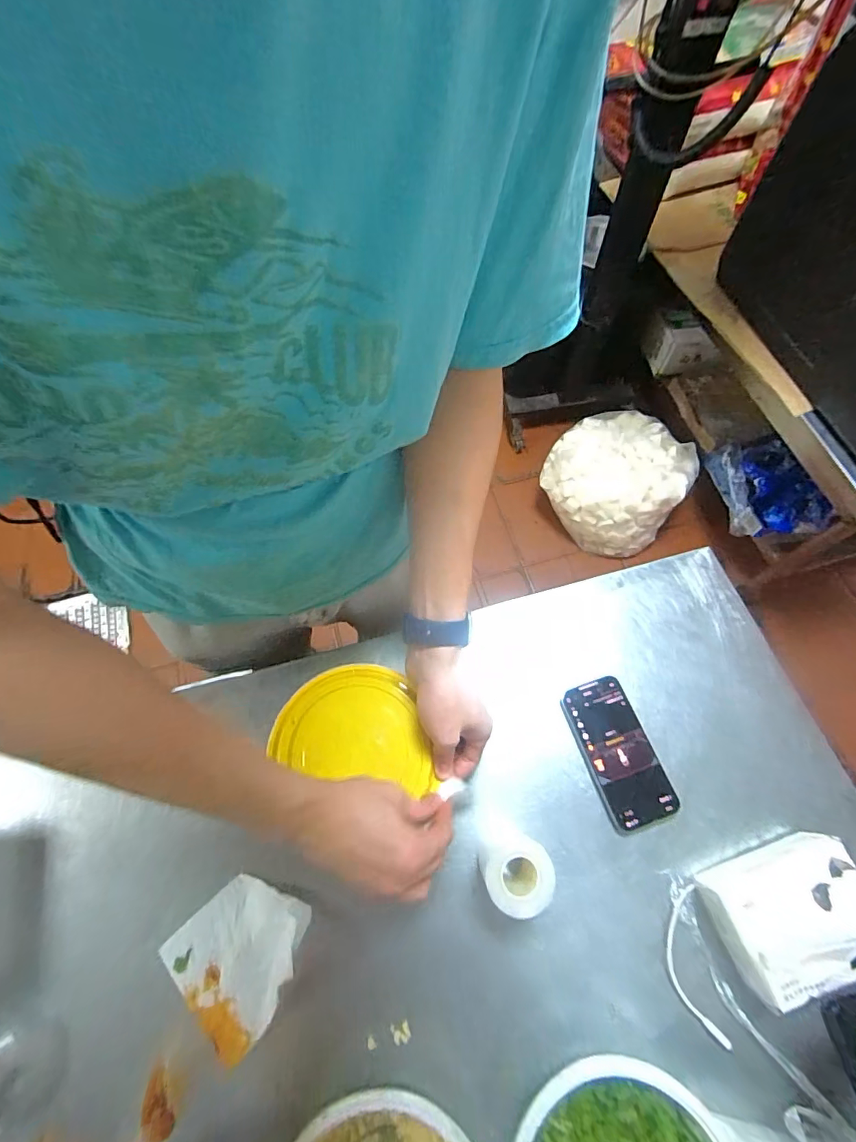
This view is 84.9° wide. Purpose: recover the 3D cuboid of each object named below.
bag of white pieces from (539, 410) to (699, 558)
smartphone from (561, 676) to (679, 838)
[{"bbox_3d":[0.556,-0.269,1.429,0.385,0.242,0.353,33,70,15],"label":"bag of white pieces"},{"bbox_3d":[0.197,0.189,0.488,0.069,0.012,0.147,-17,67,-6],"label":"smartphone"}]

